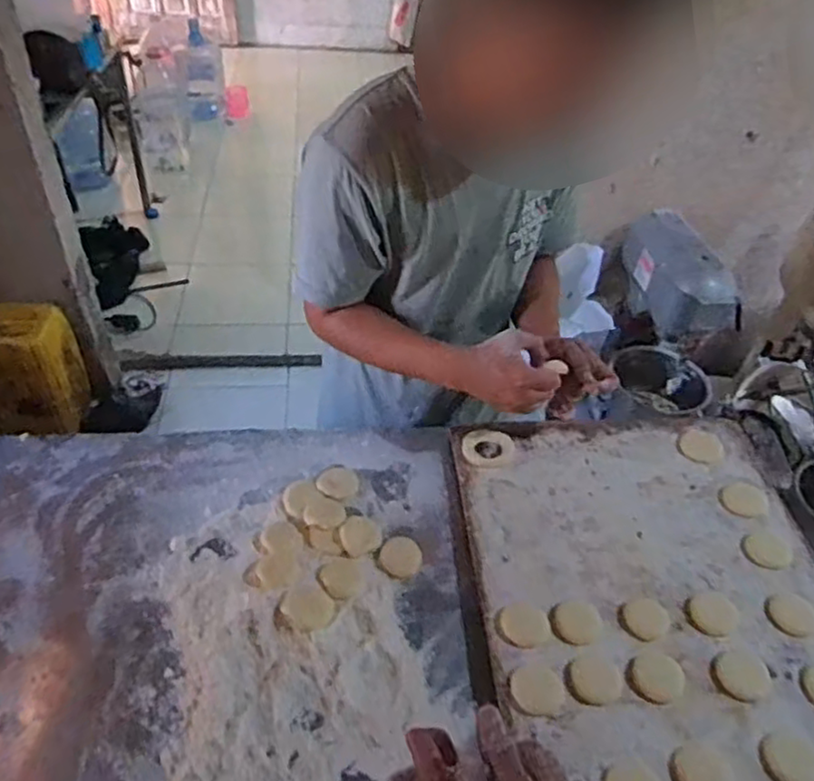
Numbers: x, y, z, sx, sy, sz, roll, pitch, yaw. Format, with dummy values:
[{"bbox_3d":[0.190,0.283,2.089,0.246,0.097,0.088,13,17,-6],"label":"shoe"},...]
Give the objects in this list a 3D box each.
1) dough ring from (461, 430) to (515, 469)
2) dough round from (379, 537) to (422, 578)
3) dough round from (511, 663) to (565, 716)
[{"bbox_3d":[0.113,0.079,0.931,0.071,0.011,0.057,7,43,1],"label":"dough ring"},{"bbox_3d":[-0.006,0.201,0.824,0.051,0.007,0.048,3,43,-3],"label":"dough round"},{"bbox_3d":[0.135,0.307,0.697,0.053,0.007,0.047,12,43,6],"label":"dough round"}]

